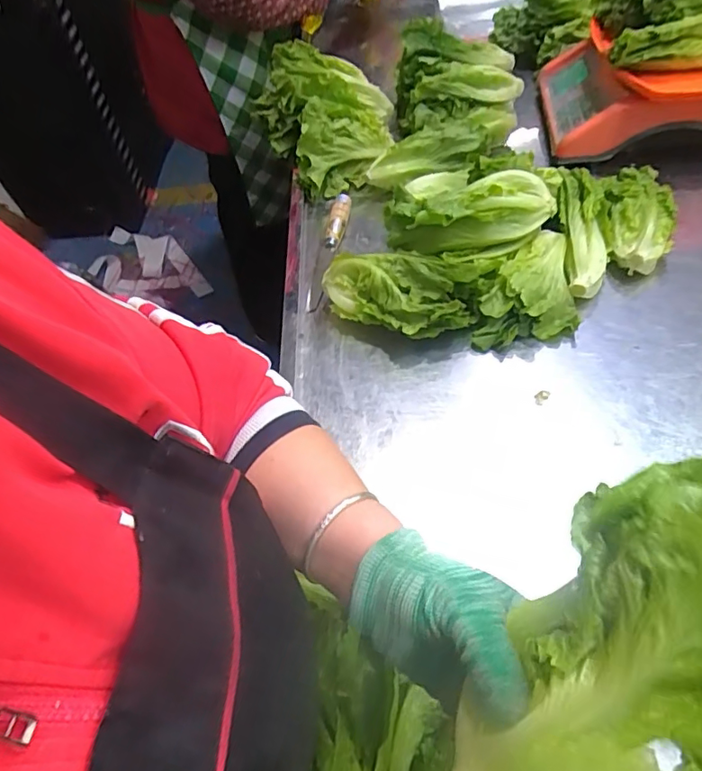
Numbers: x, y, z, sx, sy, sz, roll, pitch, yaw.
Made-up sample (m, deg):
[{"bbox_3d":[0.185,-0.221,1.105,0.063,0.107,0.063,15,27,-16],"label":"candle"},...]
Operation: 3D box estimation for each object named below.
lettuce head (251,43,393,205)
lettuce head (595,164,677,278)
[{"bbox_3d":[-0.040,-0.417,0.829,0.188,0.107,0.248,-27,55,-14],"label":"lettuce head"},{"bbox_3d":[0.351,-0.201,0.669,0.097,0.063,0.148,15,56,16],"label":"lettuce head"}]

